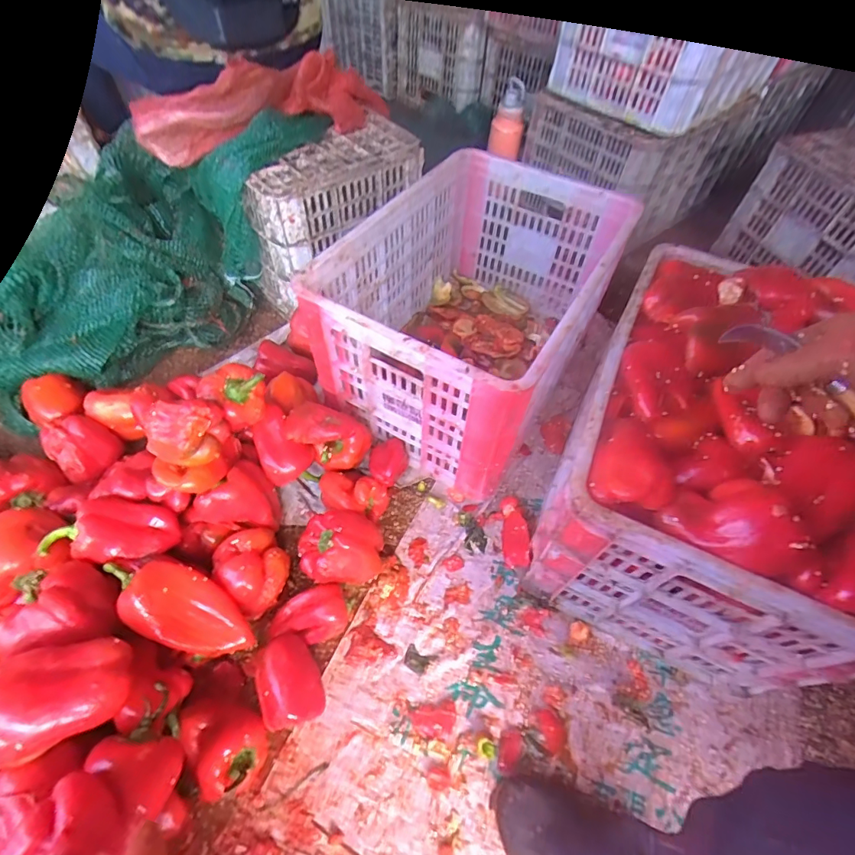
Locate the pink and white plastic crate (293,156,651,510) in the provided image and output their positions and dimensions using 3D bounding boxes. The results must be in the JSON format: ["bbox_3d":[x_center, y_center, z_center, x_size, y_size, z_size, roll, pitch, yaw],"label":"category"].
[{"bbox_3d":[0.089,-0.209,0.800,0.341,0.297,0.519,28,57,15],"label":"pink and white plastic crate"}]

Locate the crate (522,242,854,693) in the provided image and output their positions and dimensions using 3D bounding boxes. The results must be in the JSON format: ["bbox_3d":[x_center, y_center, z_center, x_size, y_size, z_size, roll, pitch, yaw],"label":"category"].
[{"bbox_3d":[0.391,0.029,0.626,0.355,0.305,0.498,23,56,12],"label":"crate"}]

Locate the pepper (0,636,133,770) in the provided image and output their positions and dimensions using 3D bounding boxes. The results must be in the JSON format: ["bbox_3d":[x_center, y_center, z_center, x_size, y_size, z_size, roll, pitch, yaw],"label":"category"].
[{"bbox_3d":[-0.355,0.256,0.430,0.129,0.072,0.093,-13,57,-13],"label":"pepper"}]

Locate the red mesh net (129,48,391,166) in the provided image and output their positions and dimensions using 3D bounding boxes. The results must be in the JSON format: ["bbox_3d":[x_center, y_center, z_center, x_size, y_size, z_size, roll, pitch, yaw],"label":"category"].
[{"bbox_3d":[-0.281,-0.594,0.815,0.465,0.134,0.148,-22,59,-19],"label":"red mesh net"}]

